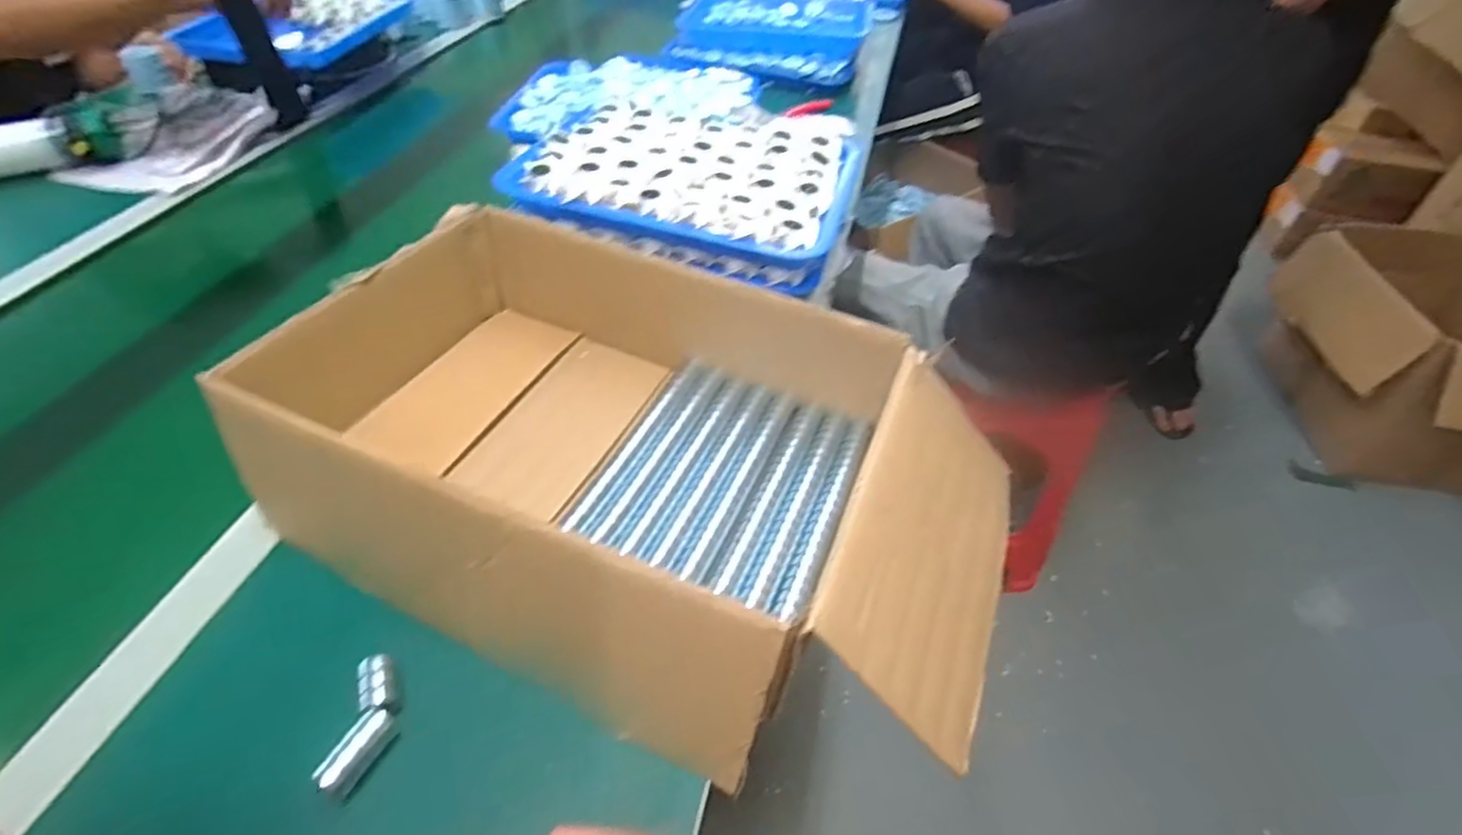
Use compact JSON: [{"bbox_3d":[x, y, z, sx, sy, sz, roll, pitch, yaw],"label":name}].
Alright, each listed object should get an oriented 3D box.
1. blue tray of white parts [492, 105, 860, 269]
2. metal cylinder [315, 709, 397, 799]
[{"bbox_3d":[-0.038,-0.263,0.716,0.324,0.041,0.278,13,46,9],"label":"blue tray of white parts"},{"bbox_3d":[-0.214,0.192,0.390,0.017,0.017,0.045,19,48,15],"label":"metal cylinder"}]

